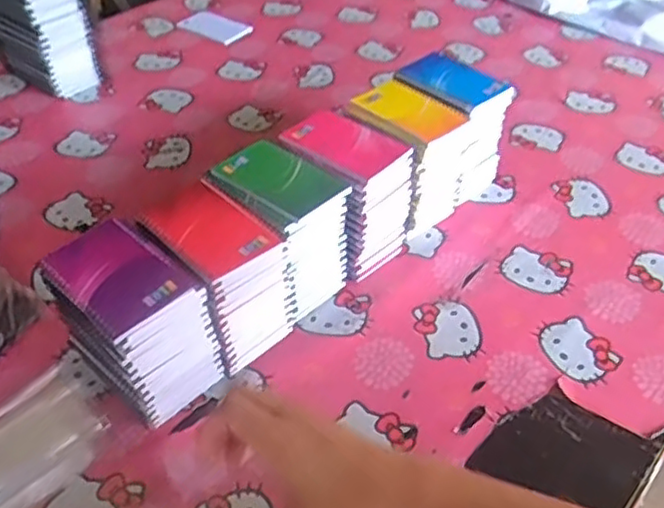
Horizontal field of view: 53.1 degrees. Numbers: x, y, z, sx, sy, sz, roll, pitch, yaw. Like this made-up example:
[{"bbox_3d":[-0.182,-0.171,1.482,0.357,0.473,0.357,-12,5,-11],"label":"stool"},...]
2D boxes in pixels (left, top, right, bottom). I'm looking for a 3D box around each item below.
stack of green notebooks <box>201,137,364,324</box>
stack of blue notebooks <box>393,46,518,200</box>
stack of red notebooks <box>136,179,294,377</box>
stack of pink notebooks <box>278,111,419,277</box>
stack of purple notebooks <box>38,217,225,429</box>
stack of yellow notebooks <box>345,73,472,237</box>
[{"bbox_3d":[-0.058,-0.025,0.742,0.132,0.155,0.102,32,51,30],"label":"stack of green notebooks"},{"bbox_3d":[0.157,-0.162,0.883,0.091,0.161,0.131,-30,51,-30],"label":"stack of blue notebooks"},{"bbox_3d":[-0.115,0.028,0.683,0.126,0.156,0.098,32,51,30],"label":"stack of red notebooks"},{"bbox_3d":[0.015,-0.070,0.788,0.130,0.154,0.096,33,51,30],"label":"stack of pink notebooks"},{"bbox_3d":[-0.186,0.070,0.635,0.127,0.160,0.096,32,51,30],"label":"stack of purple notebooks"},{"bbox_3d":[0.087,-0.115,0.839,0.131,0.152,0.103,32,51,30],"label":"stack of yellow notebooks"}]

